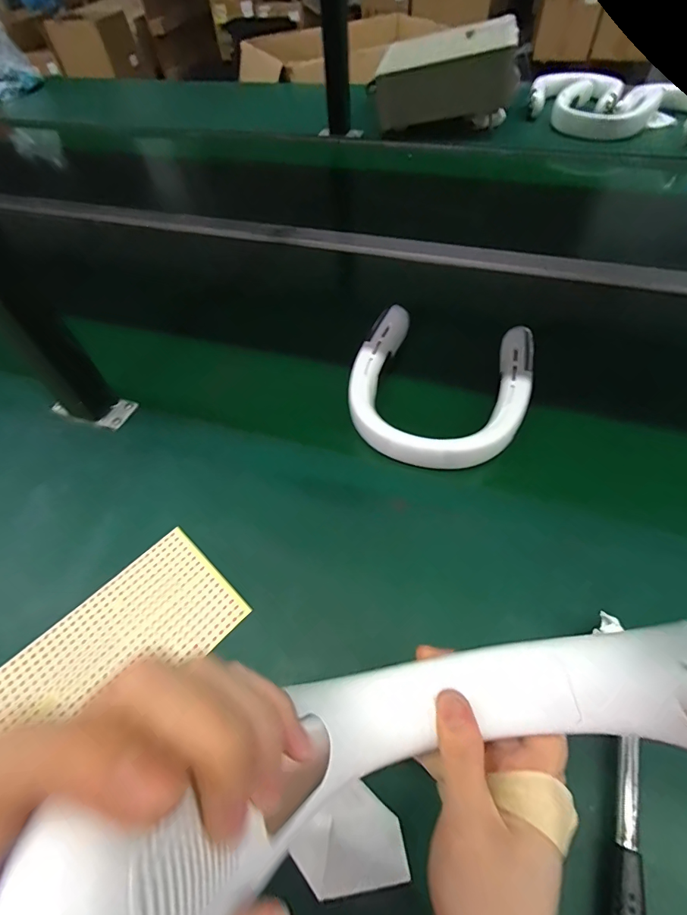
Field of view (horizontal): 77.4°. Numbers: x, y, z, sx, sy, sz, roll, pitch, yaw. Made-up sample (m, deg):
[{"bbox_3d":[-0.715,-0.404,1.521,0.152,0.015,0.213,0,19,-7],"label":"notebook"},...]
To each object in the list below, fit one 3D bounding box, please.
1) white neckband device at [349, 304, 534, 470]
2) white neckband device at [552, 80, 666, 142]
[{"bbox_3d":[0.103,-0.081,0.479,0.190,0.055,0.199,12,56,13],"label":"white neckband device"},{"bbox_3d":[0.561,-0.741,0.925,0.197,0.074,0.135,25,60,20],"label":"white neckband device"}]

